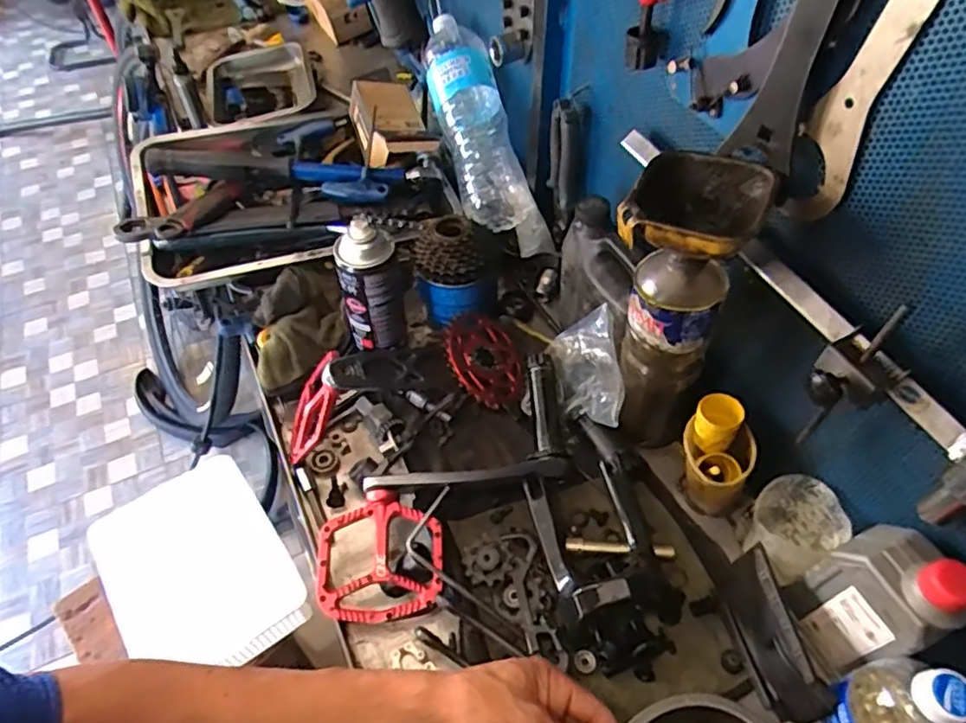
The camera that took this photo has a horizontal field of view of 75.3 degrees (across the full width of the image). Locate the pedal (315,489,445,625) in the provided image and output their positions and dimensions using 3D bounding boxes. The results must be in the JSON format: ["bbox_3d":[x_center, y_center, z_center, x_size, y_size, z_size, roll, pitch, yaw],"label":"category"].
[{"bbox_3d":[-0.093,0.179,0.575,0.113,0.021,0.111,-1,67,-2],"label":"pedal"}]

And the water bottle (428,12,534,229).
[{"bbox_3d":[-0.010,-0.322,0.828,0.091,0.069,0.307,-14,82,-10],"label":"water bottle"}]

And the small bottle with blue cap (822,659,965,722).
[{"bbox_3d":[0.291,0.246,0.442,0.069,0.150,0.057,-24,55,-17],"label":"small bottle with blue cap"}]

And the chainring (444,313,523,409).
[{"bbox_3d":[-0.001,-0.002,0.716,0.098,0.014,0.118,21,47,-26],"label":"chainring"}]

